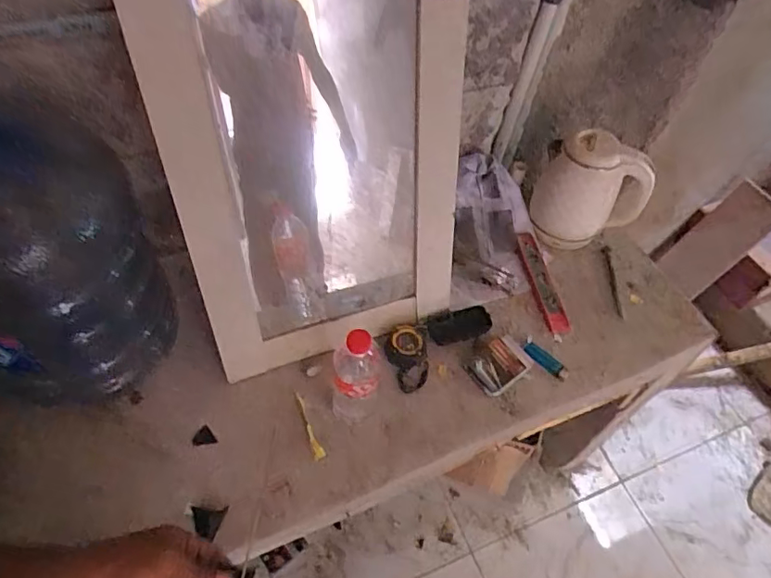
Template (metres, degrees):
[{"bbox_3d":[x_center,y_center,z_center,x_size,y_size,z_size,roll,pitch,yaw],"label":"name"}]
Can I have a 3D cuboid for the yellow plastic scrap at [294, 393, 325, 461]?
[{"bbox_3d":[-0.114,0.205,0.821,0.018,0.009,0.110,-15,55,-15],"label":"yellow plastic scrap"}]

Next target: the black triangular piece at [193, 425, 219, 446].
[{"bbox_3d":[-0.267,0.221,0.797,0.029,0.004,0.030,-37,78,-18],"label":"black triangular piece"}]

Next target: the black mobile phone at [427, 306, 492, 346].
[{"bbox_3d":[0.129,0.063,0.934,0.114,0.016,0.056,-11,56,-14],"label":"black mobile phone"}]

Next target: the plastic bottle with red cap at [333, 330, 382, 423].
[{"bbox_3d":[-0.043,0.125,0.750,0.064,0.211,0.063,2,53,-5],"label":"plastic bottle with red cap"}]

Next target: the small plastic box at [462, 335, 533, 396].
[{"bbox_3d":[0.192,0.123,0.900,0.103,0.026,0.077,-30,62,-25],"label":"small plastic box"}]

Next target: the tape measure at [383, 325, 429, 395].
[{"bbox_3d":[0.038,0.114,0.888,0.073,0.058,0.104,-9,55,-13],"label":"tape measure"}]

